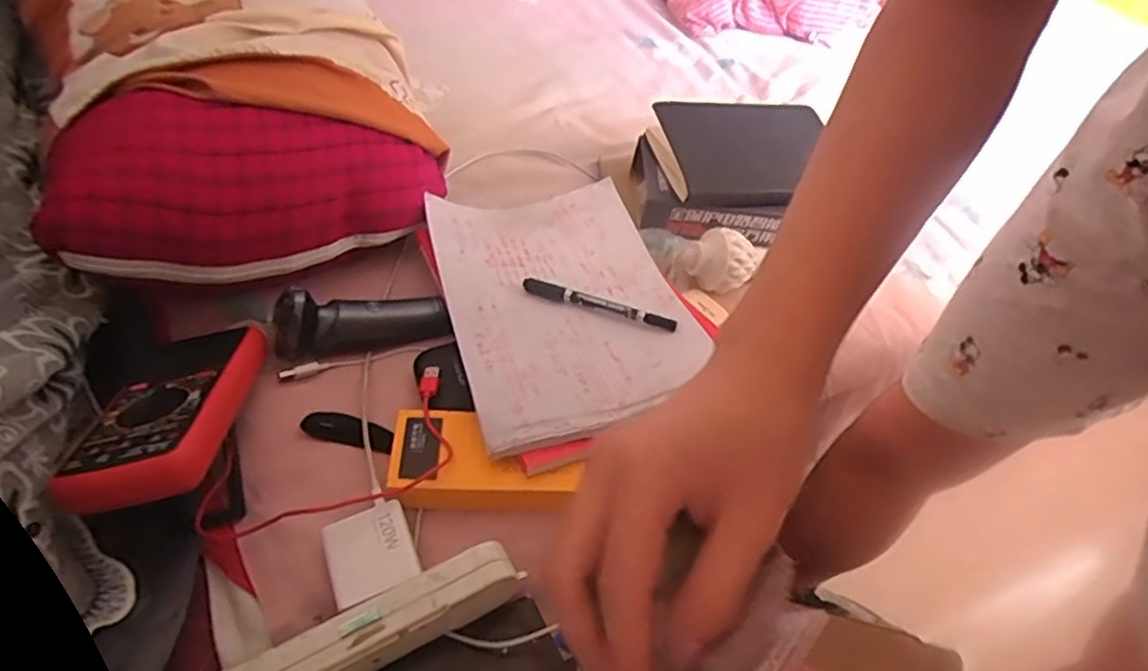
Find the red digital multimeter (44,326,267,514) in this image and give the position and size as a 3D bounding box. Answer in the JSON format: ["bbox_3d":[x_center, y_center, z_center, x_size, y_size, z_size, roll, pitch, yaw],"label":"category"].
[{"bbox_3d":[-0.288,0.049,0.477,0.099,0.041,0.188,-4,29,-10],"label":"red digital multimeter"}]

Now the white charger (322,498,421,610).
[{"bbox_3d":[-0.139,0.152,0.457,0.054,0.031,0.058,-16,56,-21],"label":"white charger"}]

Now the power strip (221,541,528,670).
[{"bbox_3d":[-0.129,0.190,0.420,0.187,0.054,0.040,-17,56,-22],"label":"power strip"}]

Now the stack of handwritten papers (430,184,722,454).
[{"bbox_3d":[-0.012,-0.039,0.607,0.206,0.022,0.297,-10,48,-17],"label":"stack of handwritten papers"}]

